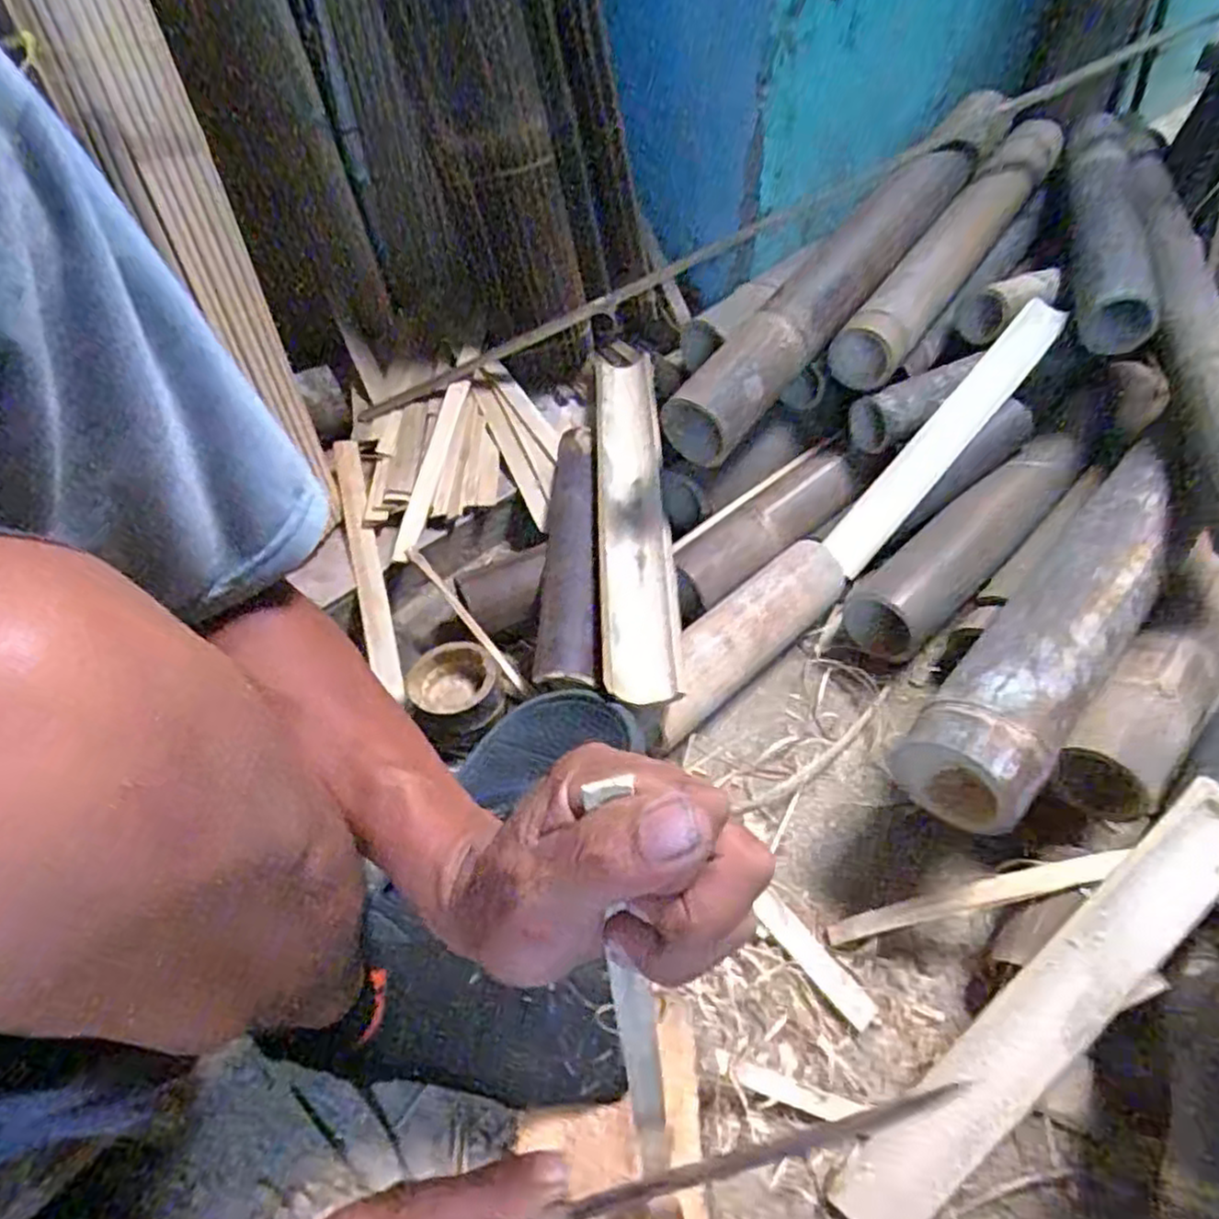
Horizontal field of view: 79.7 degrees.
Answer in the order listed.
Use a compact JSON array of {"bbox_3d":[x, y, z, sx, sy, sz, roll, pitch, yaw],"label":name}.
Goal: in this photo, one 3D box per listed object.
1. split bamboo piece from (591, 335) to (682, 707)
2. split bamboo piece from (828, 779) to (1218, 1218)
[{"bbox_3d":[0.020,-0.122,0.726,0.070,0.057,0.467,-4,50,2],"label":"split bamboo piece"},{"bbox_3d":[0.271,0.245,0.448,0.346,0.020,0.049,-44,58,-5],"label":"split bamboo piece"}]

